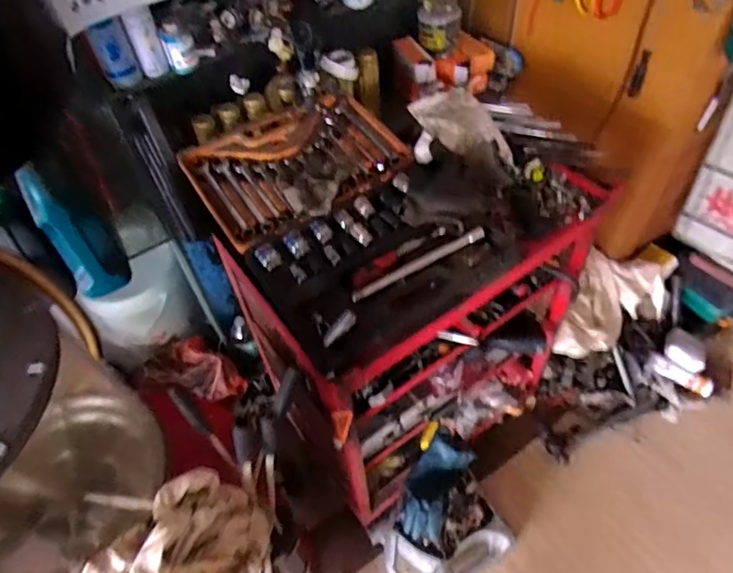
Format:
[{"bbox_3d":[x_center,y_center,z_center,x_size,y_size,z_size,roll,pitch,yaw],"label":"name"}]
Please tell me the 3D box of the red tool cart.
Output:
[{"bbox_3d":[0.050,0.000,1.276,0.635,0.724,0.628,-32,56,-19],"label":"red tool cart"}]

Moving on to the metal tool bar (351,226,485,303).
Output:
[{"bbox_3d":[0.088,-0.040,0.884,0.264,0.018,0.025,-28,55,-17],"label":"metal tool bar"}]

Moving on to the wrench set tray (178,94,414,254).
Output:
[{"bbox_3d":[-0.142,-0.255,1.098,0.393,0.057,0.344,-28,55,-16],"label":"wrench set tray"}]

